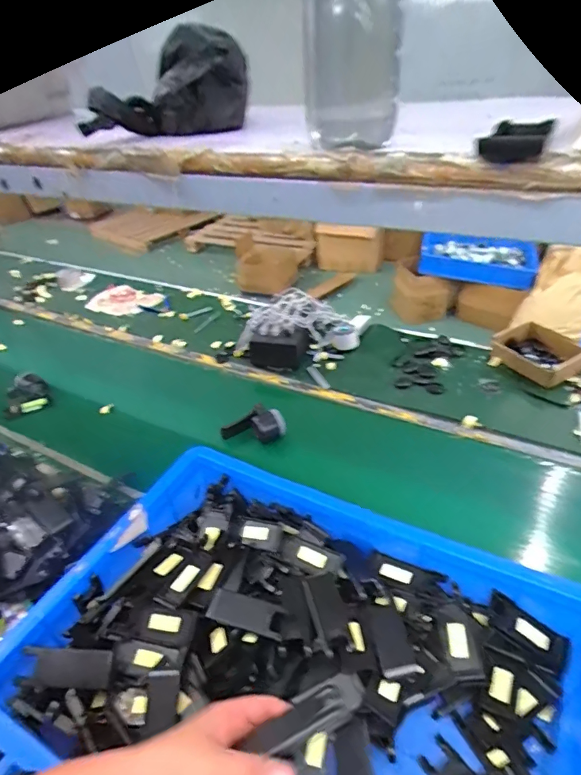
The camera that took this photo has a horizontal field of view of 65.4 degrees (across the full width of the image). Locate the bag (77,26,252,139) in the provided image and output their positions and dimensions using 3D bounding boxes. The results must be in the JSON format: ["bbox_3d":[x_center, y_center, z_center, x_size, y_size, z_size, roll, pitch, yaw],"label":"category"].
[{"bbox_3d":[-0.123,-0.293,0.441,0.145,0.082,0.089,-1,38,6],"label":"bag"}]

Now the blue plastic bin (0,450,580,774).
[{"bbox_3d":[0.013,0.321,0.524,0.600,0.119,0.413,16,43,26],"label":"blue plastic bin"}]

